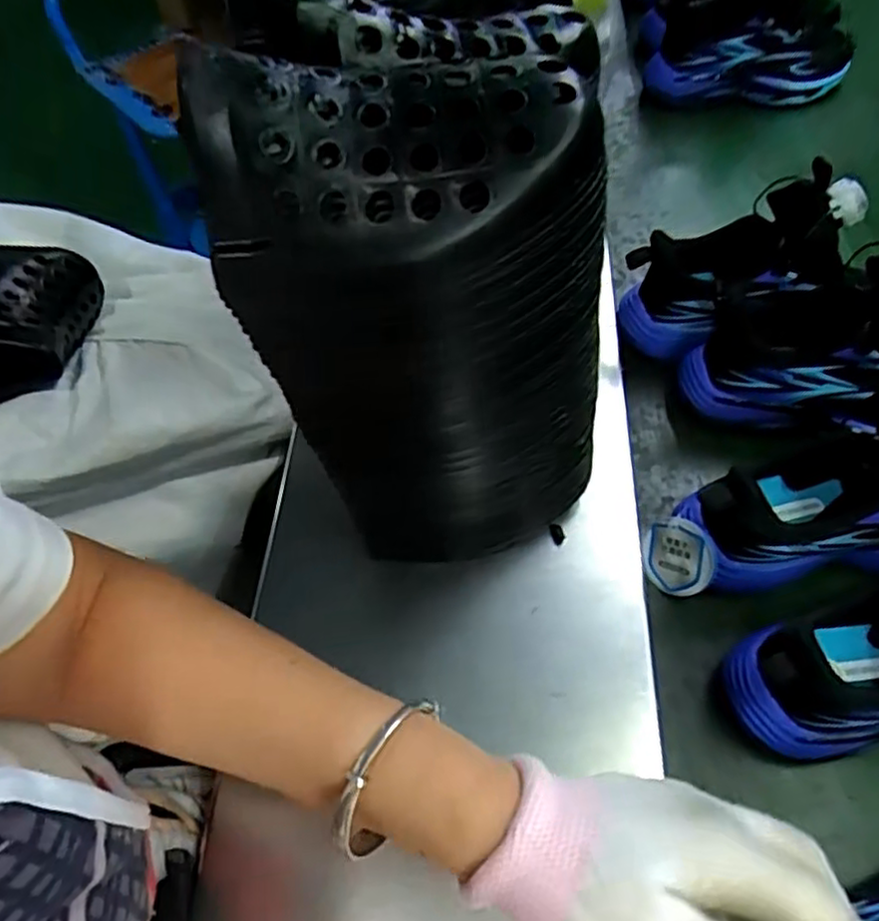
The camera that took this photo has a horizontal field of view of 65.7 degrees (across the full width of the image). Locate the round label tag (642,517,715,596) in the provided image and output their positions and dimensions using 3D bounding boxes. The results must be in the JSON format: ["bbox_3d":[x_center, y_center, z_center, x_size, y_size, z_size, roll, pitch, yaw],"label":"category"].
[{"bbox_3d":[0.149,0.061,0.426,0.006,0.044,0.047,-9,84,-50],"label":"round label tag"}]

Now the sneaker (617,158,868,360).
[{"bbox_3d":[0.208,-0.144,0.487,0.171,0.064,0.067,-29,54,25],"label":"sneaker"}]

